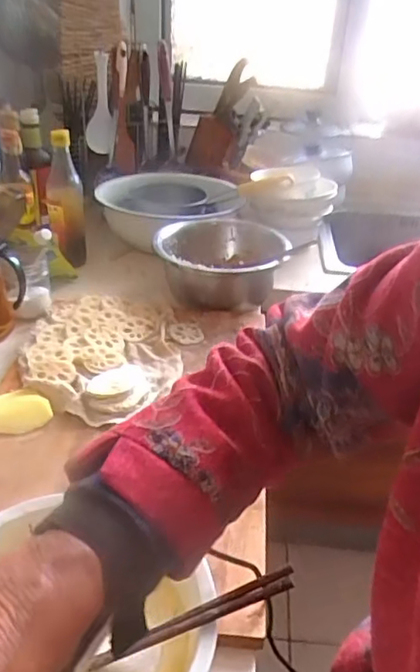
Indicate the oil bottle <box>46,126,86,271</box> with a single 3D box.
[{"bbox_3d":[-0.253,-0.231,1.038,0.059,0.240,0.073,-3,31,-9],"label":"oil bottle"}]

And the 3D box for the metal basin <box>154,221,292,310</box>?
[{"bbox_3d":[0.021,-0.119,1.001,0.213,0.085,0.216,2,31,-1],"label":"metal basin"}]

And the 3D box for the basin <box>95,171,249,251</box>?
[{"bbox_3d":[-0.083,-0.258,1.180,0.265,0.086,0.253,-4,32,-11],"label":"basin"}]

